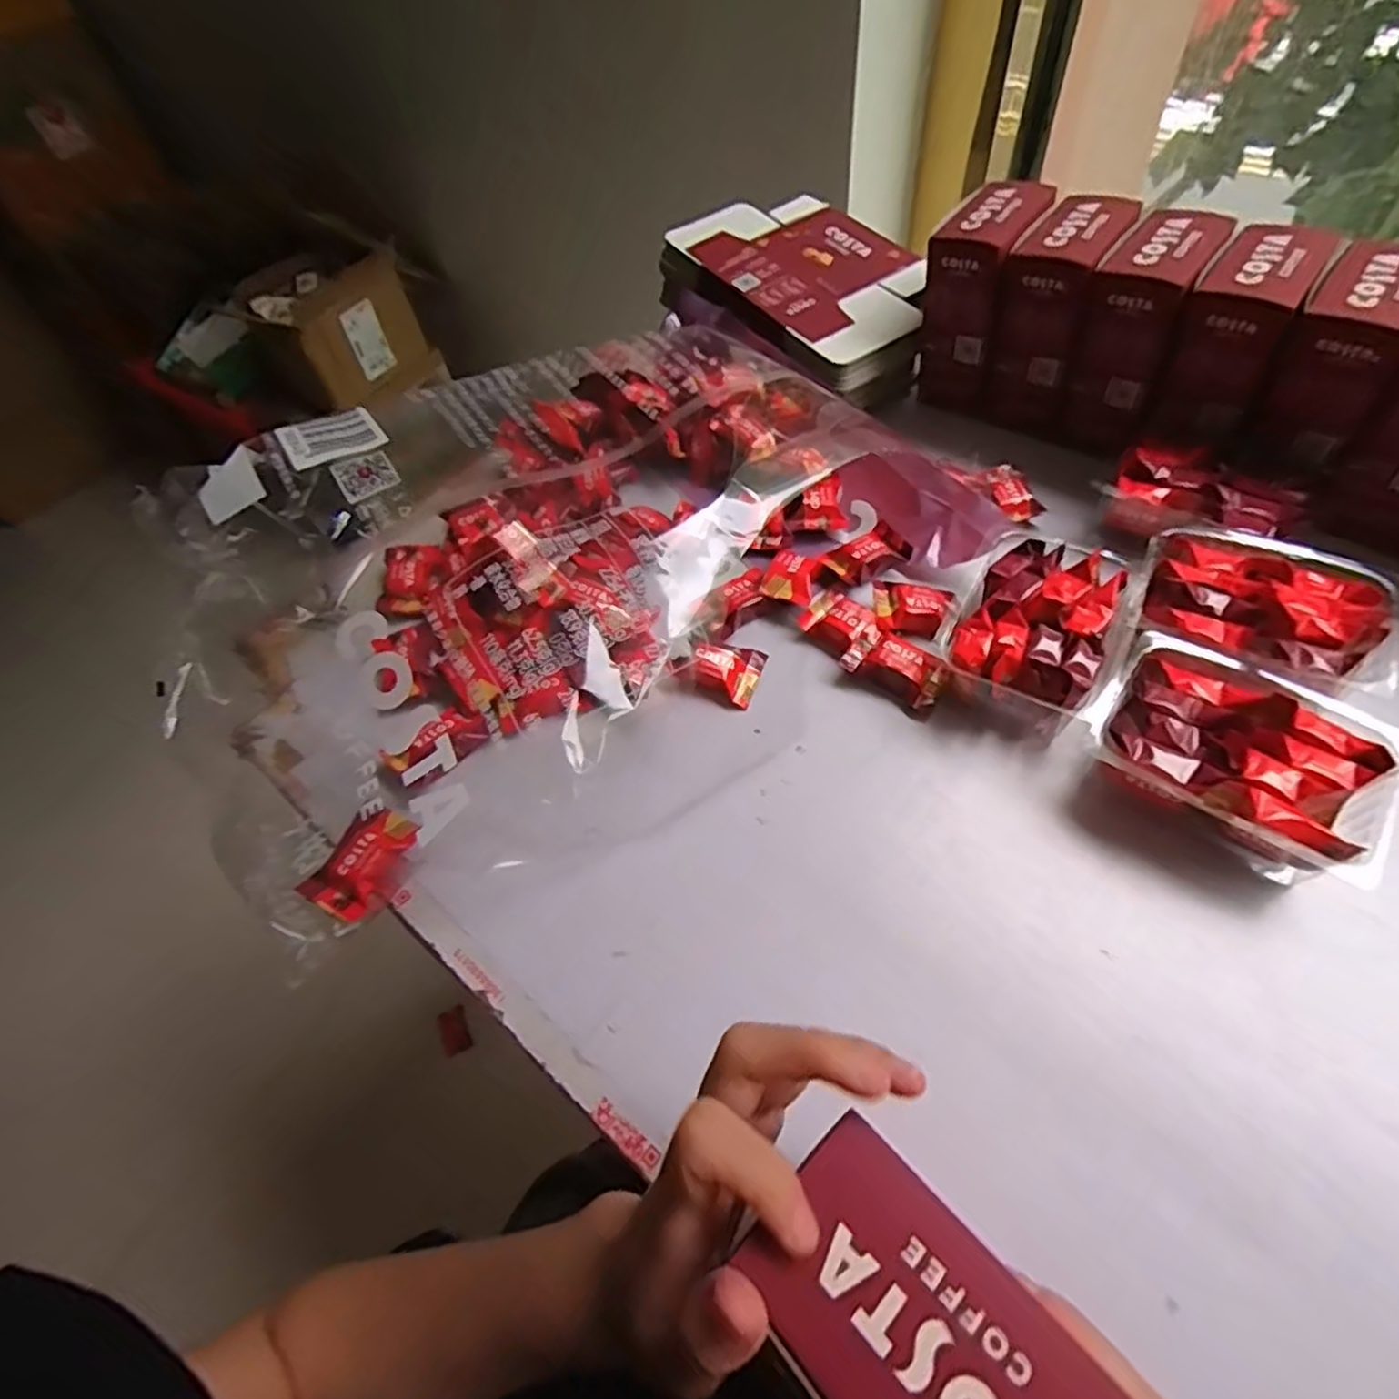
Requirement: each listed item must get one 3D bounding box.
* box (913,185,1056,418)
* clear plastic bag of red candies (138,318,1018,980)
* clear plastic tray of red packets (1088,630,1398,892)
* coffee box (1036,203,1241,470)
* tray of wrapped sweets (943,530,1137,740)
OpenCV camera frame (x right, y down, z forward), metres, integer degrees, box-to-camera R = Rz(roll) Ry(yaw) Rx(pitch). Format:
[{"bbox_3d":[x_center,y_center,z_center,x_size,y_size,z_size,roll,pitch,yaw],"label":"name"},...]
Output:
[{"bbox_3d":[0.206,-0.297,0.535,0.058,0.127,0.091,25,61,22],"label":"box"},{"bbox_3d":[-0.074,-0.100,0.459,0.487,0.105,0.351,-27,56,-12],"label":"clear plastic bag of red candies"},{"bbox_3d":[0.259,0.032,0.353,0.119,0.055,0.093,30,63,24],"label":"clear plastic tray of red packets"},{"bbox_3d":[0.292,-0.244,0.485,0.055,0.122,0.095,28,62,23],"label":"coffee box"},{"bbox_3d":[0.190,-0.034,0.414,0.083,0.059,0.112,24,61,21],"label":"tray of wrapped sweets"}]

